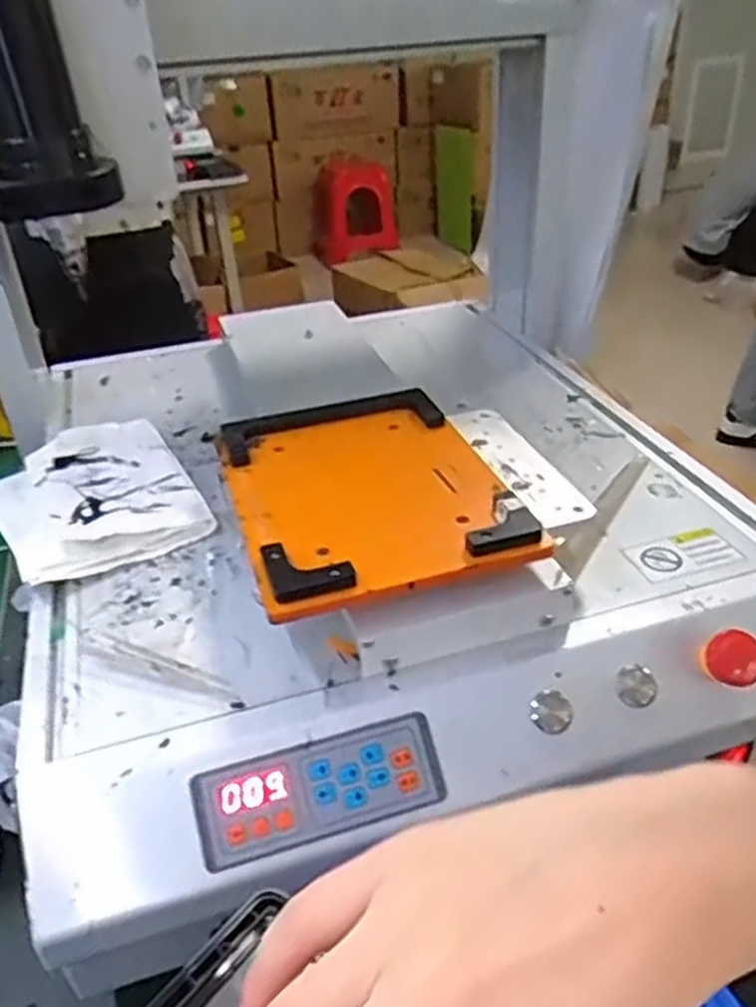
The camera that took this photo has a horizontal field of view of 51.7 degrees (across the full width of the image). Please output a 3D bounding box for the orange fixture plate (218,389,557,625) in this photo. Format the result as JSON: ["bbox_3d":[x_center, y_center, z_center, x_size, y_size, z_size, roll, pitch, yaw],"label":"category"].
[{"bbox_3d":[-0.009,-0.013,0.461,0.149,0.016,0.191,-12,34,-13],"label":"orange fixture plate"}]

